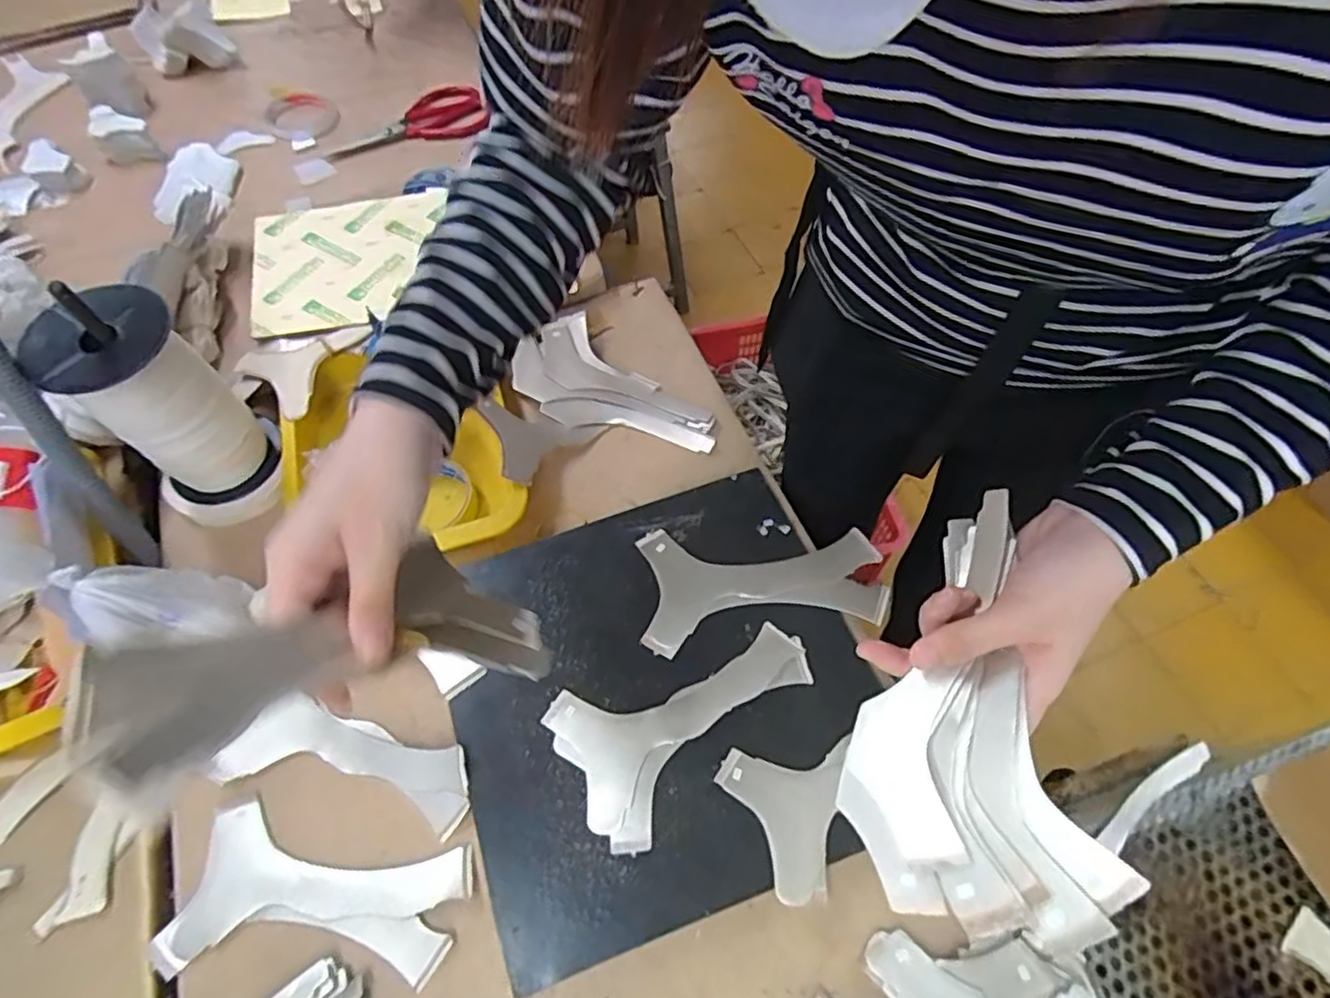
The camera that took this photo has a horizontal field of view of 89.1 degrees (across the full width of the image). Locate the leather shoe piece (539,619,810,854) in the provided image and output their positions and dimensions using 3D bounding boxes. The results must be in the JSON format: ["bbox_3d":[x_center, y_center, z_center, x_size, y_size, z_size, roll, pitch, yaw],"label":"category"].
[{"bbox_3d":[0.018,0.155,0.494,0.189,0.008,0.108,-27,63,-15],"label":"leather shoe piece"}]

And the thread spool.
[{"bbox_3d":[-0.398,-0.071,0.542,0.085,0.185,0.086,0,59,0],"label":"thread spool"}]

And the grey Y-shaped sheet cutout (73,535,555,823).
[{"bbox_3d":[-0.136,0.066,0.301,0.069,0.028,0.189,45,31,25],"label":"grey Y-shaped sheet cutout"}]

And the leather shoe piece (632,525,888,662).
[{"bbox_3d":[0.078,0.069,0.545,0.191,0.011,0.097,-3,60,-2],"label":"leather shoe piece"}]

